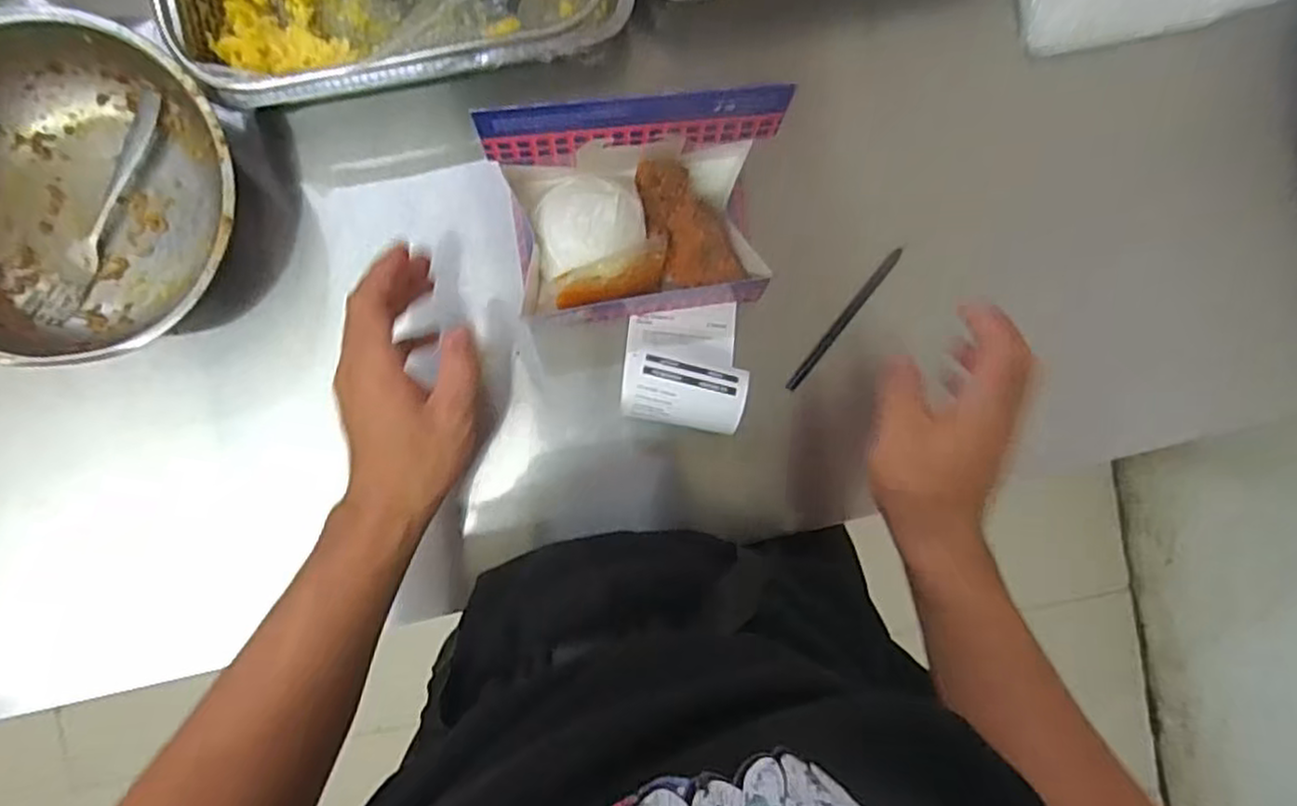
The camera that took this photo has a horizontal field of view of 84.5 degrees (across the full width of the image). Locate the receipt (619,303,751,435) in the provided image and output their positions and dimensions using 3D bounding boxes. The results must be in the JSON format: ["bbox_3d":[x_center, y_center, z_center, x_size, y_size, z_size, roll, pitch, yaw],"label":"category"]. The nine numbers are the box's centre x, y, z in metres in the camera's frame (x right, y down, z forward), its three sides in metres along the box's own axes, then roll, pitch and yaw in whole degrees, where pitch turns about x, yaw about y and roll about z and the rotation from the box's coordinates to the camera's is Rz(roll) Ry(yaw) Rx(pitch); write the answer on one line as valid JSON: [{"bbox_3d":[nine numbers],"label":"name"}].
[{"bbox_3d":[0.026,-0.030,0.515,0.084,0.055,0.091,7,90,-4],"label":"receipt"}]

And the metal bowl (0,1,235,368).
[{"bbox_3d":[-0.390,-0.137,0.489,0.221,0.076,0.219,0,91,-4],"label":"metal bowl"}]

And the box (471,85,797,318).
[{"bbox_3d":[-0.007,-0.123,0.461,0.167,0.138,0.109,-6,91,-3],"label":"box"}]

